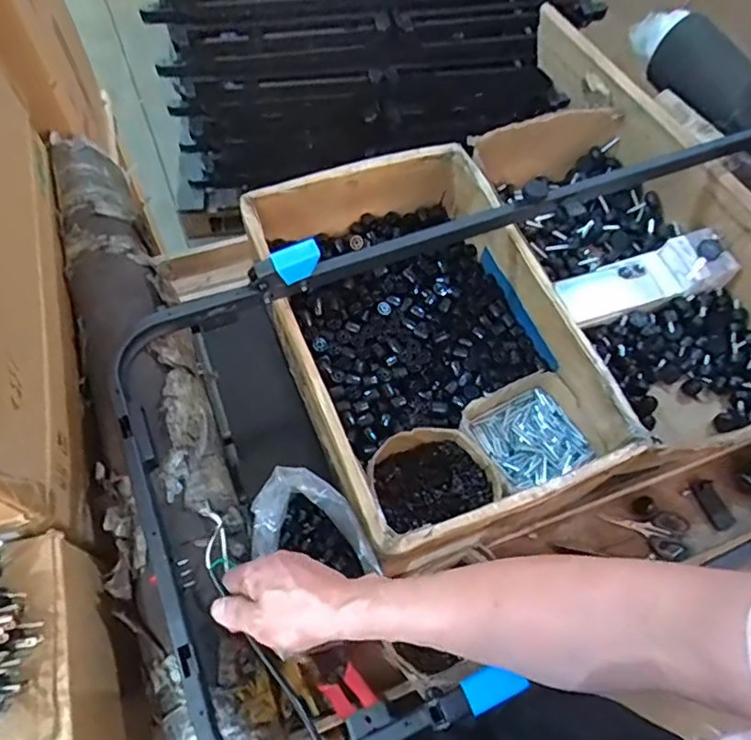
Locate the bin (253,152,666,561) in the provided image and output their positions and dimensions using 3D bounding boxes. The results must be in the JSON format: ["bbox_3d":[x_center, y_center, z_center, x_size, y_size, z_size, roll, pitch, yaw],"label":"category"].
[{"bbox_3d":[0.055,-0.061,0.838,0.343,0.160,0.566,-19,66,-13],"label":"bin"}]

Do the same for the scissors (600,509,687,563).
[{"bbox_3d":[0.387,0.226,0.870,0.124,0.017,0.070,16,63,4],"label":"scissors"}]

